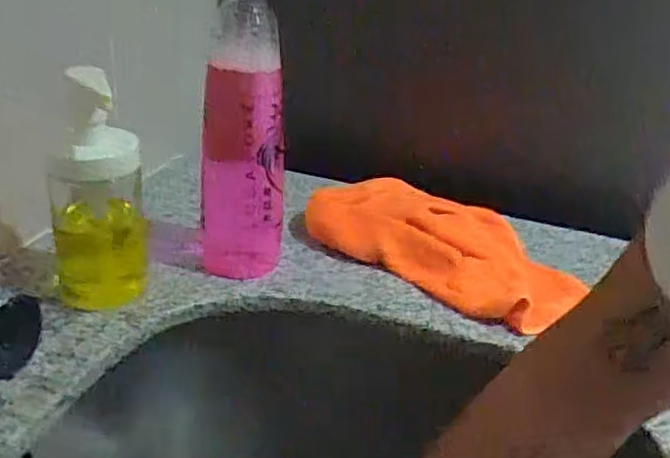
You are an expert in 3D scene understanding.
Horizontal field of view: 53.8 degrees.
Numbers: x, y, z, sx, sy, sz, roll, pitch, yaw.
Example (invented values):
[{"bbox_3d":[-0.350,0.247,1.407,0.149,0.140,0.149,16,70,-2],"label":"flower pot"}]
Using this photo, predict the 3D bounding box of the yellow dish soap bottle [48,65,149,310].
[{"bbox_3d":[-0.159,-0.023,0.442,0.064,0.158,0.062,-5,29,-19],"label":"yellow dish soap bottle"}]

